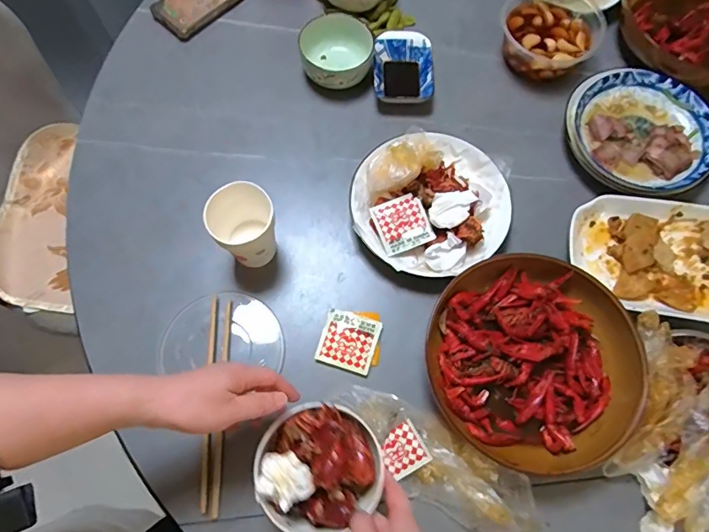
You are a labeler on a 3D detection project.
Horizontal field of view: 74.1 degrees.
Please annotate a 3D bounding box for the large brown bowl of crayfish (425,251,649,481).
[{"bbox_3d":[0.194,0.107,0.524,0.217,0.061,0.229,1,71,-1],"label":"large brown bowl of crayfish"}]

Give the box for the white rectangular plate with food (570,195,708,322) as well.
[{"bbox_3d":[0.405,-0.008,0.583,0.258,0.033,0.154,5,71,0],"label":"white rectangular plate with food"}]

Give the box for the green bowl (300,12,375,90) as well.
[{"bbox_3d":[-0.024,-0.302,0.675,0.100,0.048,0.106,1,71,-1],"label":"green bowl"}]

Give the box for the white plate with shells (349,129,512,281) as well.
[{"bbox_3d":[0.096,-0.081,0.587,0.193,0.069,0.188,1,71,-1],"label":"white plate with shells"}]

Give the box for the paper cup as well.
[{"bbox_3d":[-0.126,-0.039,0.556,0.071,0.113,0.074,1,71,-1],"label":"paper cup"}]

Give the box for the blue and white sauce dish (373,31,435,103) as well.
[{"bbox_3d":[0.069,-0.284,0.677,0.084,0.027,0.112,-1,71,-2],"label":"blue and white sauce dish"}]

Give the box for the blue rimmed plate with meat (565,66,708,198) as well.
[{"bbox_3d":[0.388,-0.184,0.635,0.169,0.035,0.189,-26,74,-10],"label":"blue rimmed plate with meat"}]

